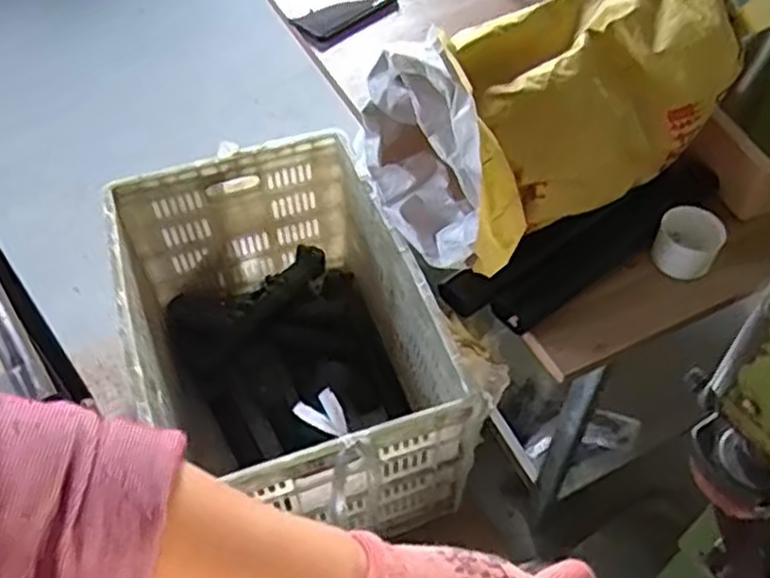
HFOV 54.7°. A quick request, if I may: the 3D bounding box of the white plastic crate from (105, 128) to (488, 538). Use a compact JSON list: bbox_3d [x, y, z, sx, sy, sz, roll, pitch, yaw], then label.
[{"bbox_3d":[-0.179,0.107,1.382,0.479,0.413,0.663,-18,54,-13],"label":"white plastic crate"}]

